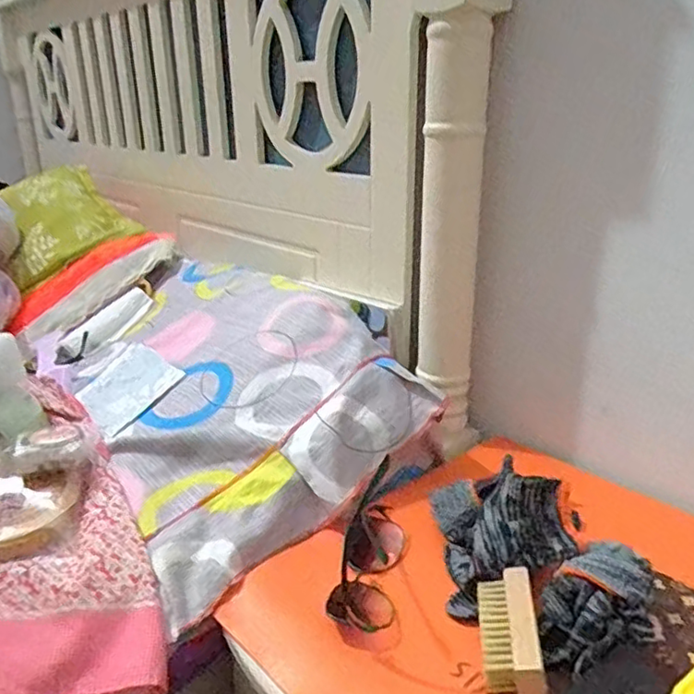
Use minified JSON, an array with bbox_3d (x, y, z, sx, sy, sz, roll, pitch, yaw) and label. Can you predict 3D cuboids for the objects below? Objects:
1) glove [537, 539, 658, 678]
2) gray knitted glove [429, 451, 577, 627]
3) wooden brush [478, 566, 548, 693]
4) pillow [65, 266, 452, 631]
[{"bbox_3d":[0.185,0.188,0.454,0.110,0.037,0.069,-17,26,-36],"label":"glove"},{"bbox_3d":[0.131,0.149,0.522,0.106,0.081,0.129,-1,21,0],"label":"gray knitted glove"},{"bbox_3d":[0.113,0.205,0.440,0.040,0.036,0.097,1,21,5],"label":"wooden brush"},{"bbox_3d":[-0.145,0.029,0.757,0.306,0.150,0.548,-12,24,-27],"label":"pillow"}]

